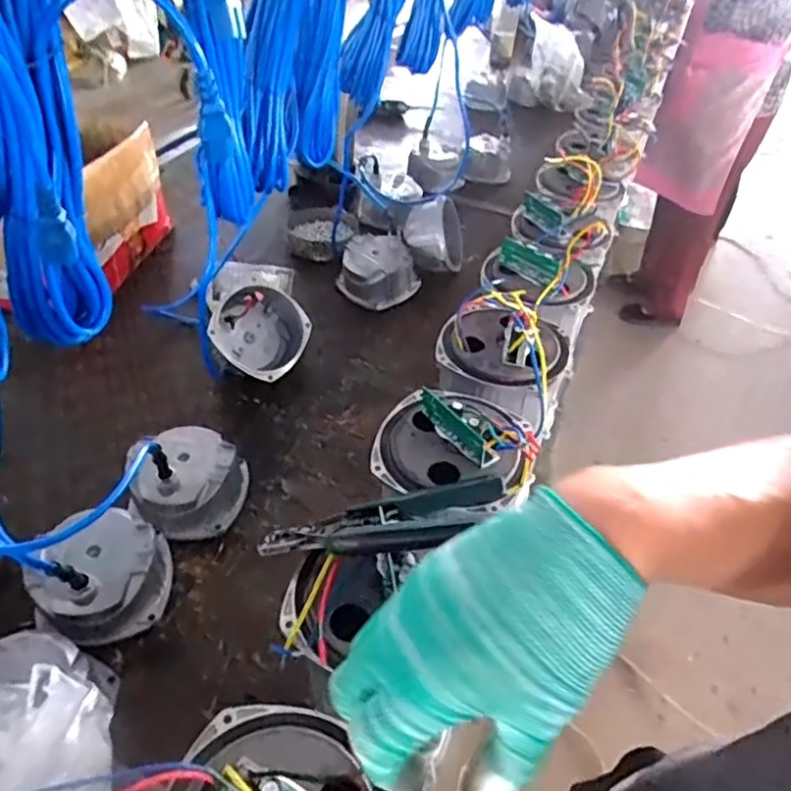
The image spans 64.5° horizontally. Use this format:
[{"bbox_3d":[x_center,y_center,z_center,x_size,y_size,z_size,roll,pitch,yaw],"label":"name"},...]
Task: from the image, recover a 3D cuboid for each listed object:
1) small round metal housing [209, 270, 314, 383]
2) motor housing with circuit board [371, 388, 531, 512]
[{"bbox_3d":[-0.194,-0.100,0.907,0.134,0.118,0.139,2,43,-2],"label":"small round metal housing"},{"bbox_3d":[0.049,0.038,0.539,0.125,0.059,0.133,13,44,9],"label":"motor housing with circuit board"}]

